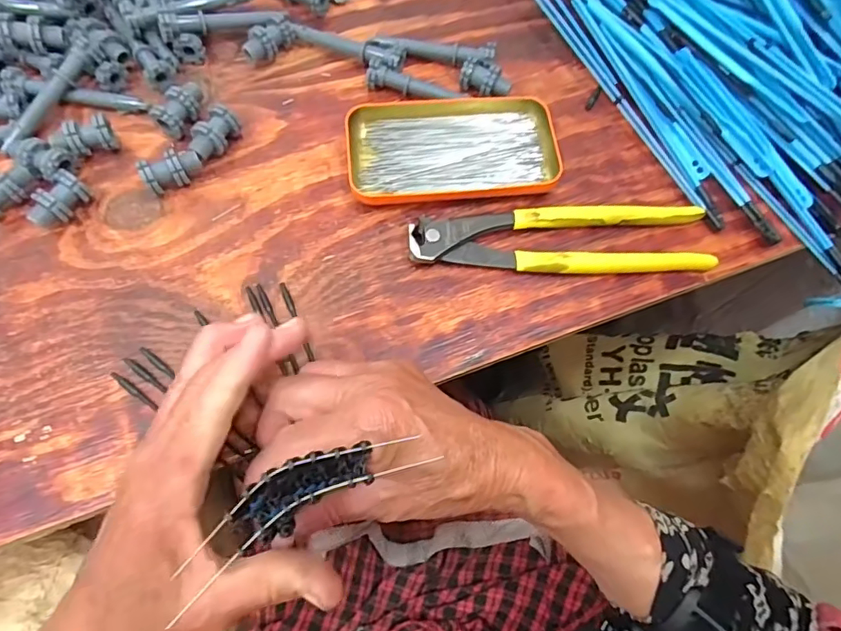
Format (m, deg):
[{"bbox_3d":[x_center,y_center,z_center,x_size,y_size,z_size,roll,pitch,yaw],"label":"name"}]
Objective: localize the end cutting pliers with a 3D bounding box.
[{"bbox_3d":[0.093,-0.051,0.352,0.198,0.016,0.046,-2,68,-3],"label":"end cutting pliers"}]

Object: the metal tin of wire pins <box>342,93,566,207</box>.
[{"bbox_3d":[0.021,-0.121,0.375,0.142,0.019,0.082,-5,68,-4],"label":"metal tin of wire pins"}]

